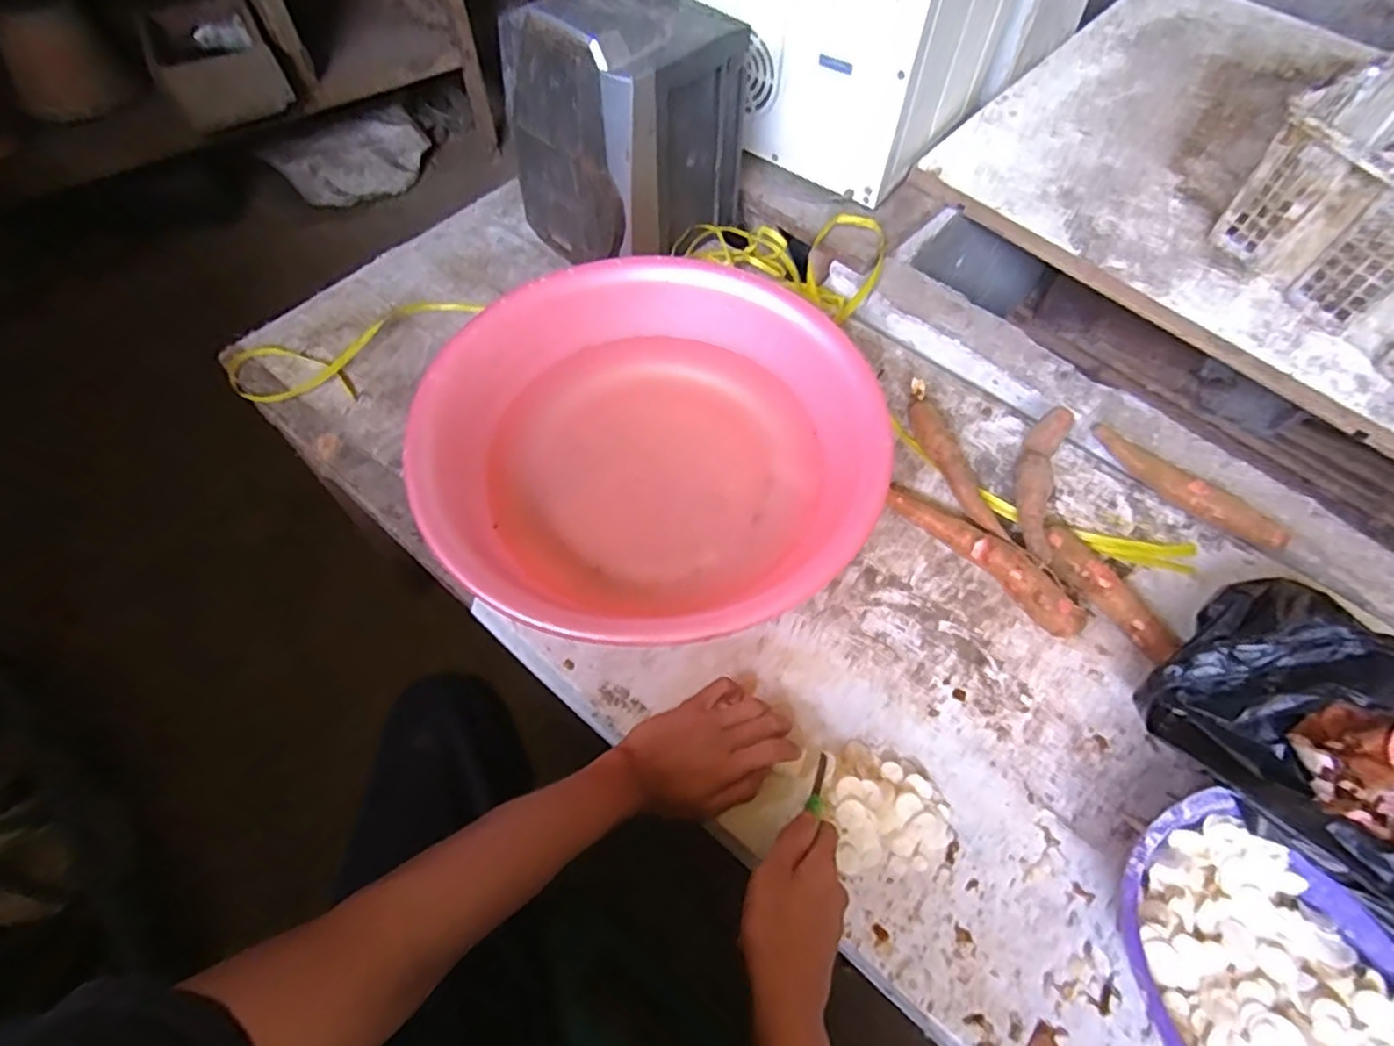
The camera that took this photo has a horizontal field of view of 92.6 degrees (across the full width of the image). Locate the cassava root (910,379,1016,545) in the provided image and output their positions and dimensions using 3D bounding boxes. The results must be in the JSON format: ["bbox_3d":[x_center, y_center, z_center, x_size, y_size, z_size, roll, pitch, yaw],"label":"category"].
[{"bbox_3d":[0.262,-0.065,0.693,0.029,0.031,0.198,-13,64,-9],"label":"cassava root"}]

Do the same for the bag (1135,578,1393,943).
[{"bbox_3d":[0.503,0.181,0.501,0.209,0.126,0.271,-34,68,-18],"label":"bag"}]

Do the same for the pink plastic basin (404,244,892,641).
[{"bbox_3d":[-0.033,-0.084,0.646,0.409,0.112,0.384,1,62,-2],"label":"pink plastic basin"}]

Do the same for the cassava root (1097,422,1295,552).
[{"bbox_3d":[0.499,-0.037,0.680,0.198,0.030,0.037,37,67,16],"label":"cassava root"}]

